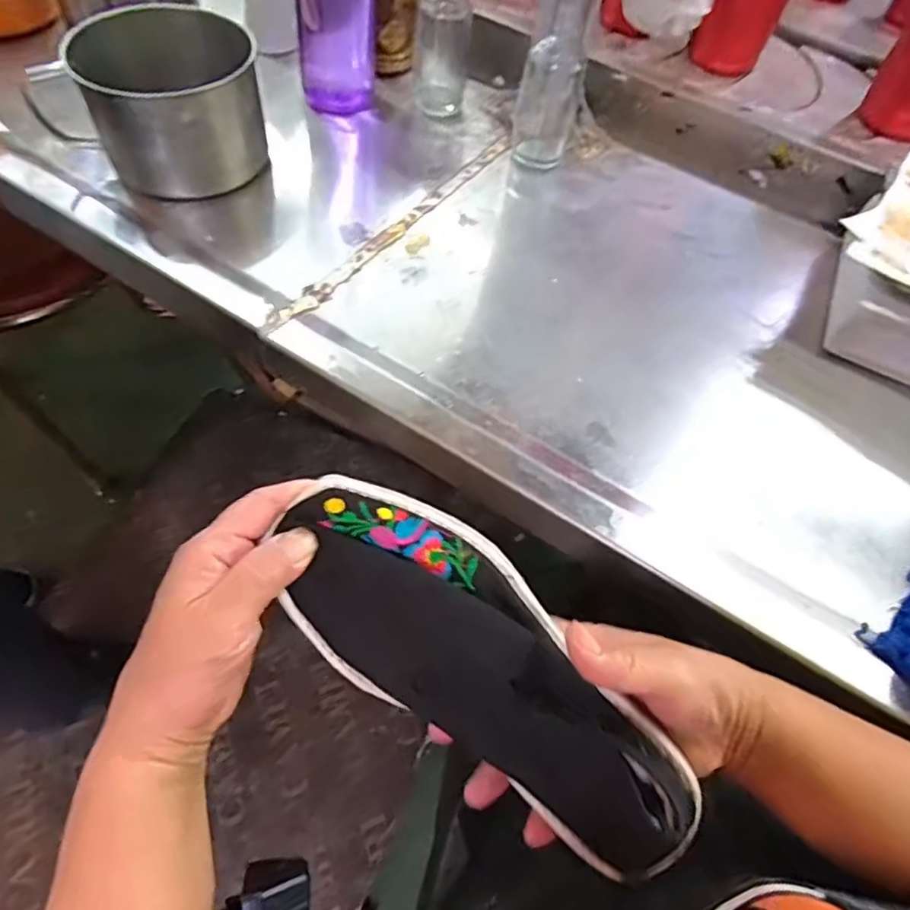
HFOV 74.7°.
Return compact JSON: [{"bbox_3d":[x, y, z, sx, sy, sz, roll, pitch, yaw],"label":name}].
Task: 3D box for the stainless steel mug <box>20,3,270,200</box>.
[{"bbox_3d":[-0.238,-0.289,0.495,0.152,0.098,0.108,-19,61,-15],"label":"stainless steel mug"}]

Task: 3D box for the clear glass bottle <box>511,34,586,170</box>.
[{"bbox_3d":[0.087,-0.329,0.560,0.058,0.091,0.048,9,58,1],"label":"clear glass bottle"}]

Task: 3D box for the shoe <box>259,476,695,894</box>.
[{"bbox_3d":[0.013,0.096,0.281,0.222,0.054,0.082,41,63,8],"label":"shoe"}]

